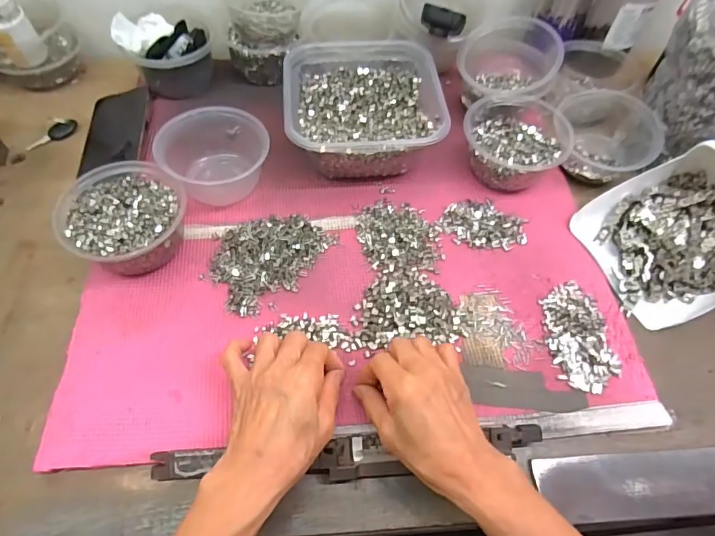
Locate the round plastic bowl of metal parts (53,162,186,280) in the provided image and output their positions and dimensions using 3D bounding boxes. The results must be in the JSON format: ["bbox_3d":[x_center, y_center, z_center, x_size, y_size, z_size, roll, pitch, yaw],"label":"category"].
[{"bbox_3d":[-0.229,-0.047,0.463,0.116,0.062,0.108,0,59,-1],"label":"round plastic bowl of metal parts"}]

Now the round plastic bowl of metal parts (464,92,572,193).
[{"bbox_3d":[0.180,-0.145,0.533,0.113,0.058,0.113,0,59,-1],"label":"round plastic bowl of metal parts"}]

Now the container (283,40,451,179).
[{"bbox_3d":[0.005,-0.193,0.547,0.169,0.078,0.182,-3,59,-3],"label":"container"}]

